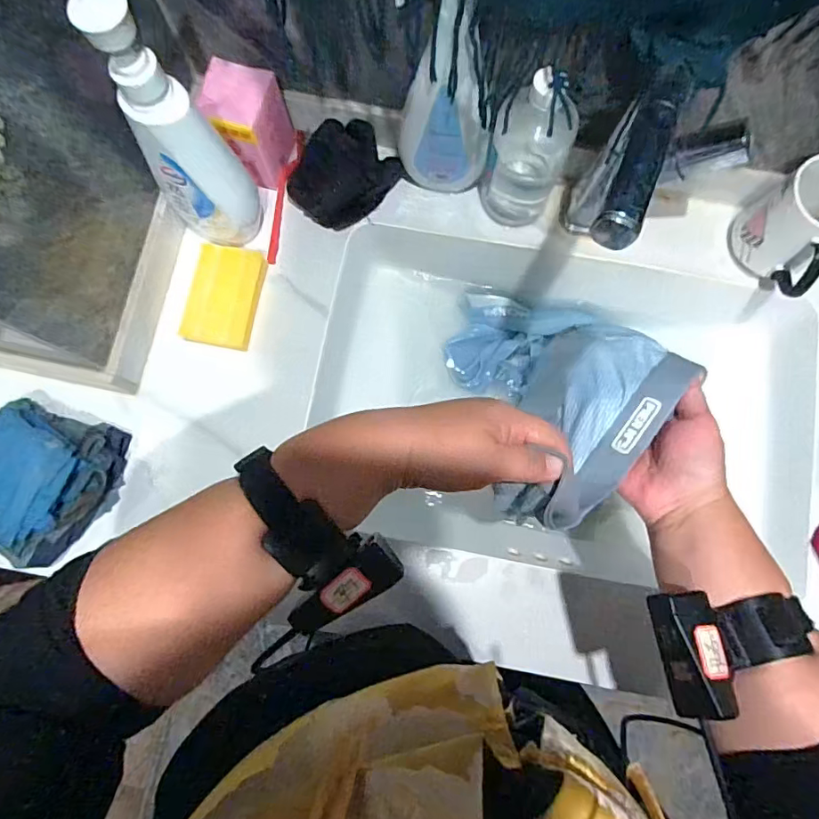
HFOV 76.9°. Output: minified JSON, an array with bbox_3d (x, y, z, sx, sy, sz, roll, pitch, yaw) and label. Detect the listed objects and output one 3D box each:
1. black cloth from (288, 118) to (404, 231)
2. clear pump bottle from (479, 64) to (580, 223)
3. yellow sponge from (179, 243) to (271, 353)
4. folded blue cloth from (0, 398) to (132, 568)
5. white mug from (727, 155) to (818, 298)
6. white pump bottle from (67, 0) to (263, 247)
[{"bbox_3d":[-0.076,-0.262,0.582,0.098,0.018,0.113,39,100,-9],"label":"black cloth"},{"bbox_3d":[0.124,-0.268,0.518,0.075,0.170,0.080,17,80,3],"label":"clear pump bottle"},{"bbox_3d":[-0.200,-0.120,0.561,0.068,0.032,0.109,10,80,1],"label":"yellow sponge"},{"bbox_3d":[-0.362,0.067,0.494,0.126,0.069,0.142,28,81,4],"label":"folded blue cloth"},{"bbox_3d":[0.405,-0.185,0.527,0.091,0.094,0.103,-27,81,-5],"label":"white mug"},{"bbox_3d":[-0.201,-0.234,0.460,0.078,0.248,0.065,-39,82,-7],"label":"white pump bottle"}]

